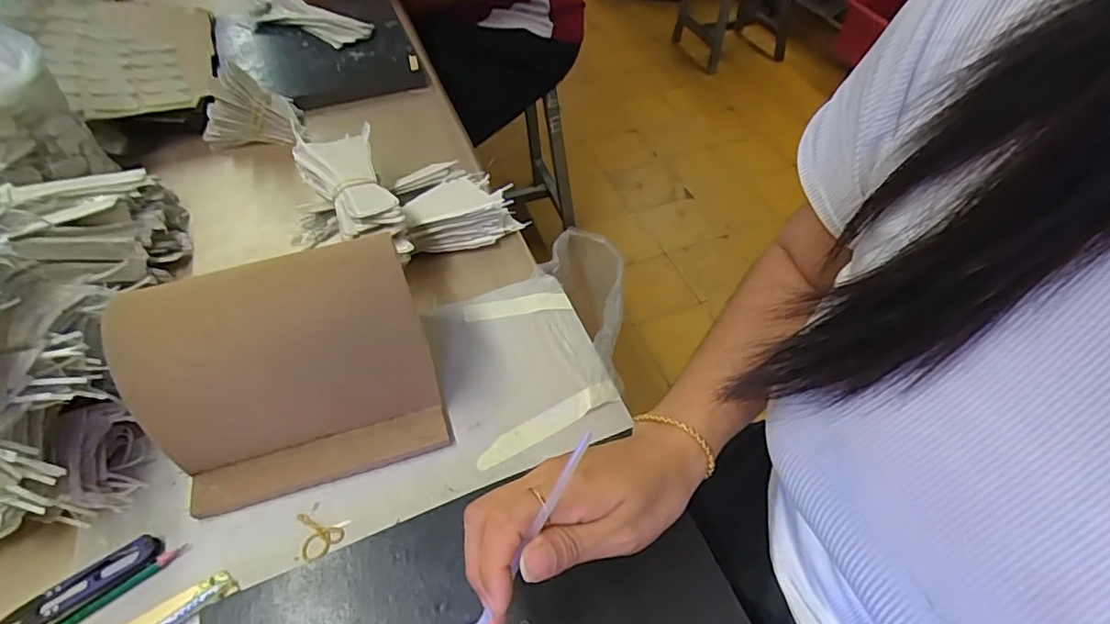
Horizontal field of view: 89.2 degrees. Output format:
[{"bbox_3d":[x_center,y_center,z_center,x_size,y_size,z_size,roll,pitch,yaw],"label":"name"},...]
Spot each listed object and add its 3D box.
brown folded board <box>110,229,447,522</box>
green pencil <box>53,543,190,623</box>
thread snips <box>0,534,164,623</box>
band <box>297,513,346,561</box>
[{"bbox_3d":[-0.182,0.046,0.388,0.183,0.162,0.033,-16,27,-13],"label":"brown folded board"},{"bbox_3d":[-0.310,0.197,0.356,0.147,0.005,0.011,-31,57,-23],"label":"green pencil"},{"bbox_3d":[-0.314,0.181,0.369,0.102,0.007,0.024,-26,55,-19],"label":"thread snips"},{"bbox_3d":[-0.166,0.155,0.385,0.037,0.004,0.026,15,52,12],"label":"band"}]

